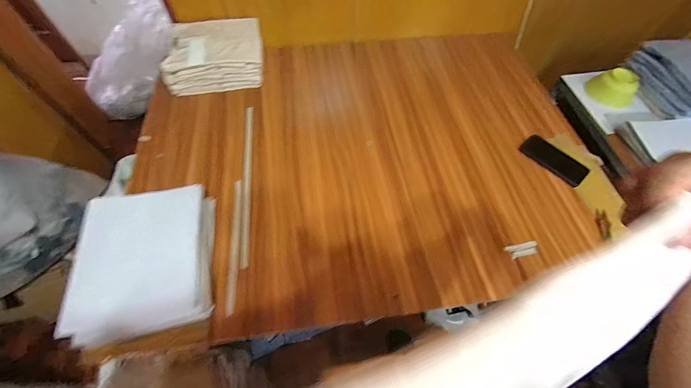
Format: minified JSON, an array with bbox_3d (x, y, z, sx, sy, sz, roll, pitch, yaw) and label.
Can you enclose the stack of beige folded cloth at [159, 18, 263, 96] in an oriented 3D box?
[{"bbox_3d":[-0.393,-0.420,0.903,0.288,0.120,0.198,-11,61,-8],"label":"stack of beige folded cloth"}]

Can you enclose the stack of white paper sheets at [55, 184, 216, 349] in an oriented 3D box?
[{"bbox_3d":[-0.384,0.127,0.585,0.213,0.117,0.265,-10,60,-6],"label":"stack of white paper sheets"}]

